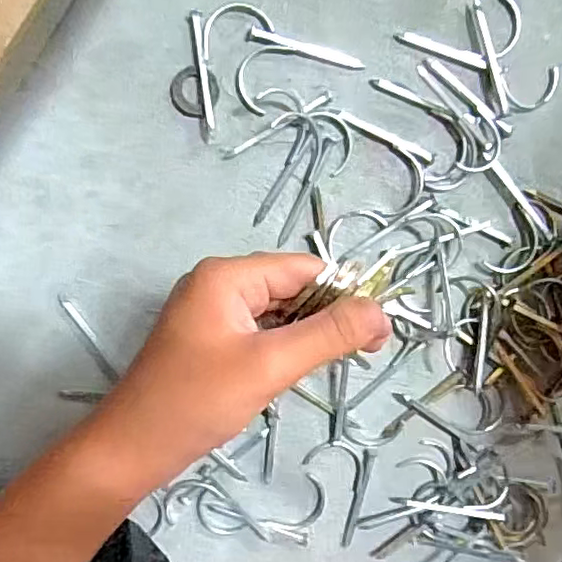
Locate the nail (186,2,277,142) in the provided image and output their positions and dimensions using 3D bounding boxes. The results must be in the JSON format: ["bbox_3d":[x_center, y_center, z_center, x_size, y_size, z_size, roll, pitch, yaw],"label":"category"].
[{"bbox_3d":[-0.024,-0.114,0.320,0.044,0.005,0.070,-7,99,-5],"label":"nail"}]

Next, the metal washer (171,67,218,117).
[{"bbox_3d":[-0.047,-0.103,0.320,0.026,0.004,0.025,0,102,2],"label":"metal washer"}]

